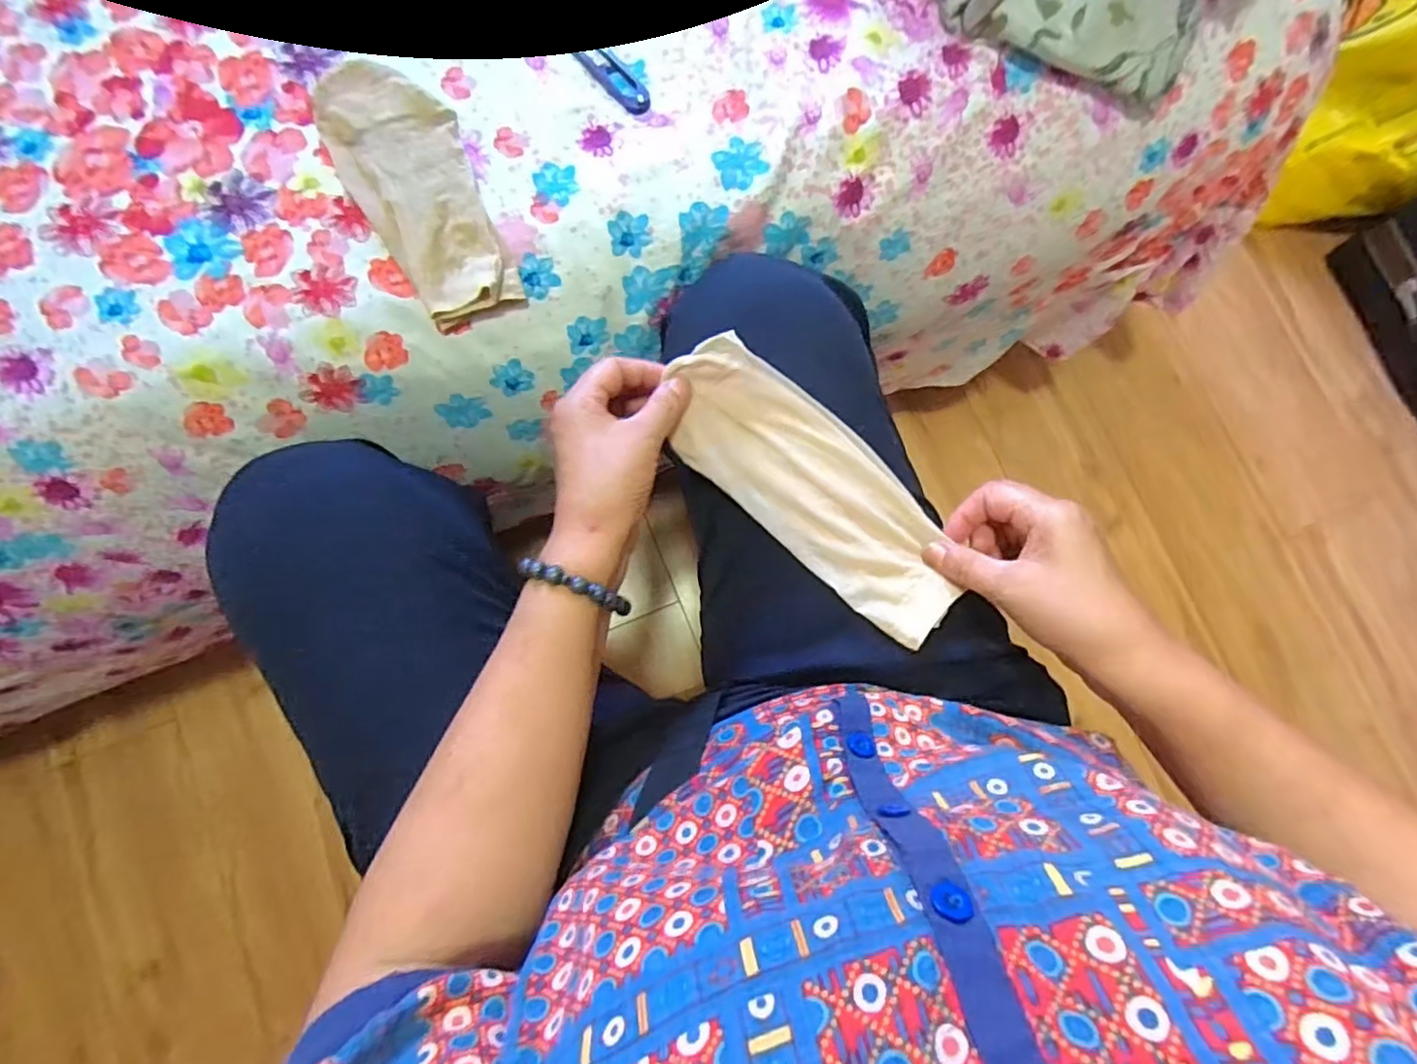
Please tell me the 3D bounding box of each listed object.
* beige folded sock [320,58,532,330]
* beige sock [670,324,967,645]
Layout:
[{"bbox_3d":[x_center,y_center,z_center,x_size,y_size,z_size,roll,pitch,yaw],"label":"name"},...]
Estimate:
[{"bbox_3d":[-0.190,-0.226,0.414,0.076,0.023,0.174,-28,94,-1],"label":"beige folded sock"},{"bbox_3d":[0.063,-0.027,0.374,0.080,0.028,0.209,-43,86,-4],"label":"beige sock"}]

